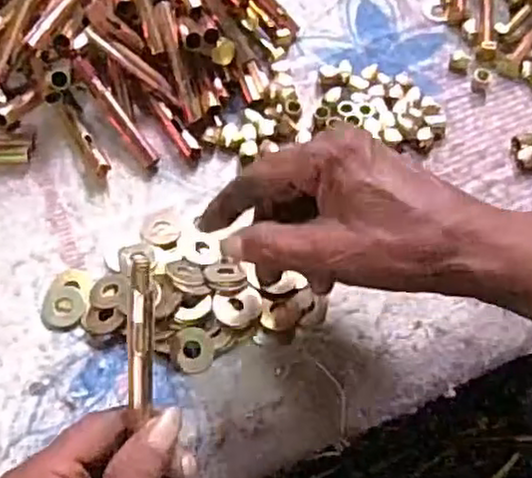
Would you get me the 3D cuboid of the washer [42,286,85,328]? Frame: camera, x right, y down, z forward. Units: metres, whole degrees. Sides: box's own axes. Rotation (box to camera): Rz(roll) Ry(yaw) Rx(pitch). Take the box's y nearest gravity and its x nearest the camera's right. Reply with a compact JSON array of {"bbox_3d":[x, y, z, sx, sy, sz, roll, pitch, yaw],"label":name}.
[{"bbox_3d":[-0.118,0.039,0.409,0.024,0.004,0.025,1,64,-2],"label":"washer"}]

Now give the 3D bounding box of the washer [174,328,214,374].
[{"bbox_3d":[-0.040,0.063,0.394,0.022,0.004,0.024,-1,83,-10],"label":"washer"}]

